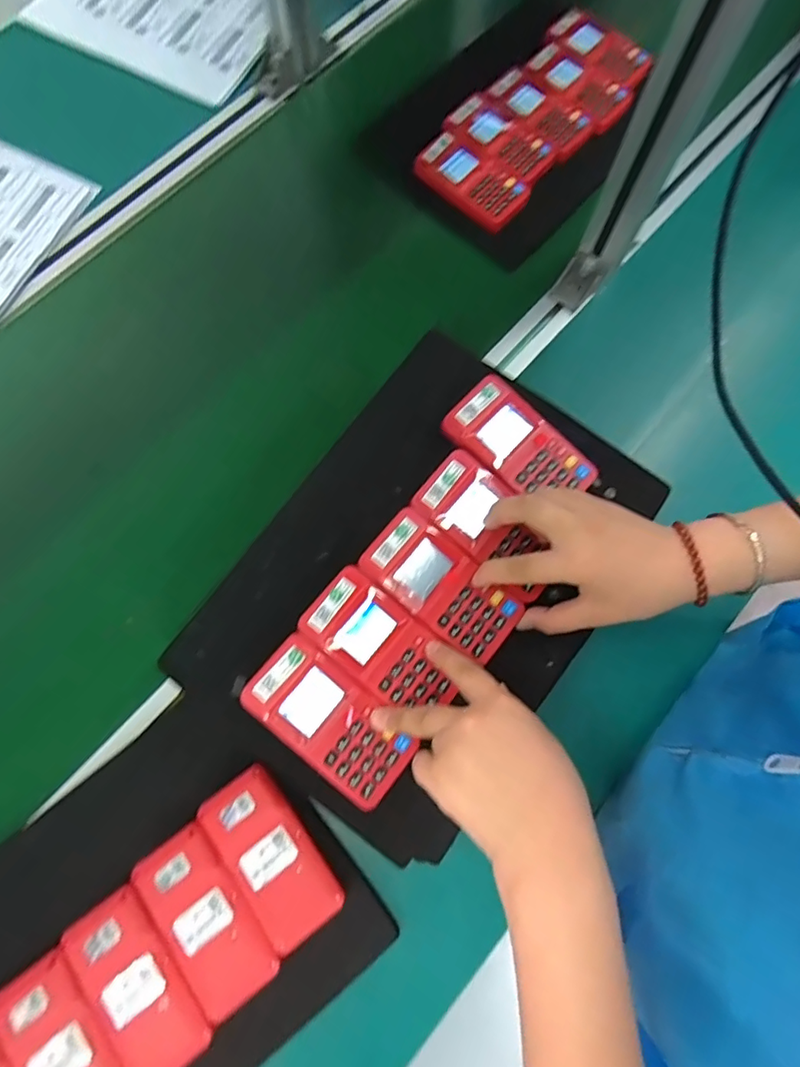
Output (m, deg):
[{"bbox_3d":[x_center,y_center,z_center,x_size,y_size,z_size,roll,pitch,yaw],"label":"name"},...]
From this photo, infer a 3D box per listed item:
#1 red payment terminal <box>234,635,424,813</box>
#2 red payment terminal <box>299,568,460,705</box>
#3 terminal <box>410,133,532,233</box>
[{"bbox_3d":[-0.048,0.131,0.369,0.119,0.020,0.063,38,80,9],"label":"red payment terminal"},{"bbox_3d":[-0.011,0.081,0.382,0.114,0.019,0.060,38,80,9],"label":"red payment terminal"},{"bbox_3d":[0.078,-0.388,0.573,0.126,0.017,0.062,42,82,9],"label":"terminal"}]

